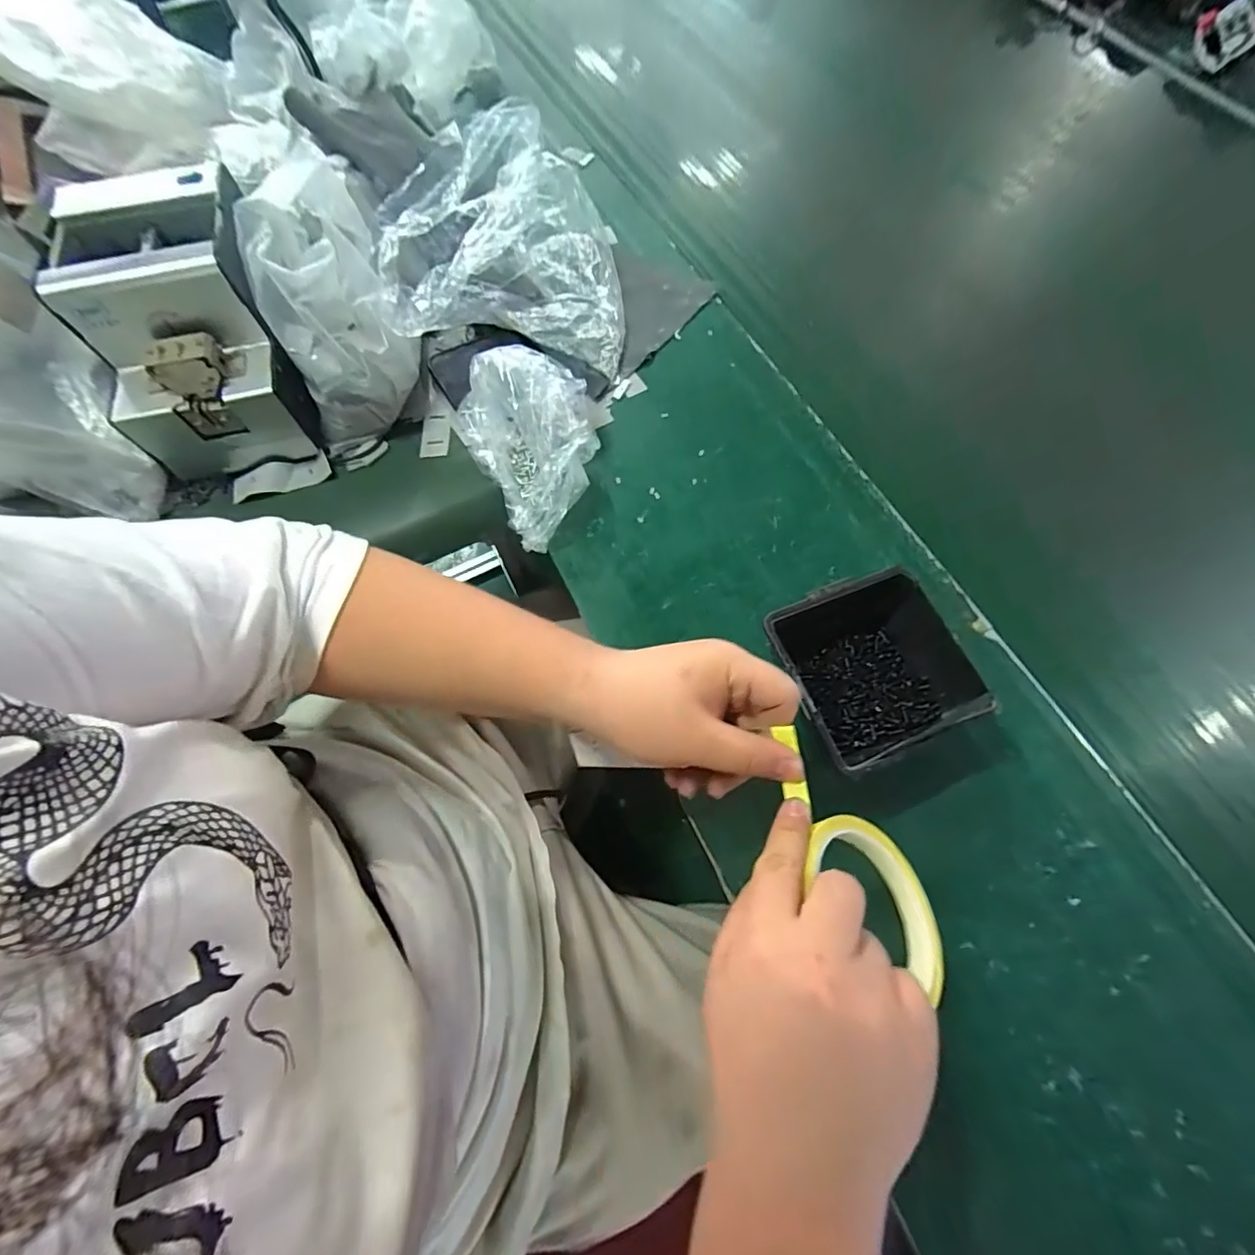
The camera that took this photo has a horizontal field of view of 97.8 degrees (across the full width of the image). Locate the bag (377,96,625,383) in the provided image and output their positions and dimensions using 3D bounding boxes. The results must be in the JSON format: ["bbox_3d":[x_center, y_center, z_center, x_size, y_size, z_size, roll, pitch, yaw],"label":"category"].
[{"bbox_3d":[-0.109,-0.353,0.505,0.202,0.138,0.202,-7,67,-2],"label":"bag"}]

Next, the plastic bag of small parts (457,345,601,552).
[{"bbox_3d":[-0.077,-0.161,0.470,0.104,0.075,0.154,-27,69,-10],"label":"plastic bag of small parts"}]

